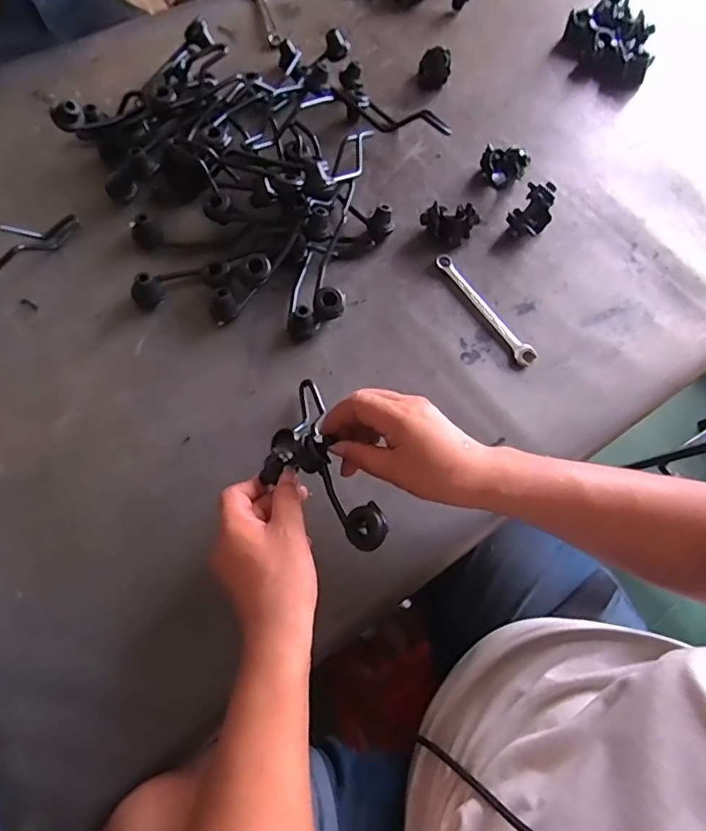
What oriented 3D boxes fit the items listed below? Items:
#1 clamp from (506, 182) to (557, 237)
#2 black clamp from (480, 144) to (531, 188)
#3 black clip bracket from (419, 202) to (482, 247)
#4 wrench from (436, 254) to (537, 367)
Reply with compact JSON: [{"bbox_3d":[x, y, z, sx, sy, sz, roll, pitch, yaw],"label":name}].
[{"bbox_3d":[0.215,-0.246,0.601,0.043,0.042,0.059,41,71,13],"label":"clamp"},{"bbox_3d":[0.191,-0.322,0.635,0.030,0.043,0.061,-30,72,-14],"label":"black clamp"},{"bbox_3d":[0.117,-0.235,0.603,0.044,0.032,0.055,-42,75,-17],"label":"black clip bracket"},{"bbox_3d":[0.148,-0.123,0.569,0.022,0.008,0.164,-31,72,-14],"label":"wrench"}]

